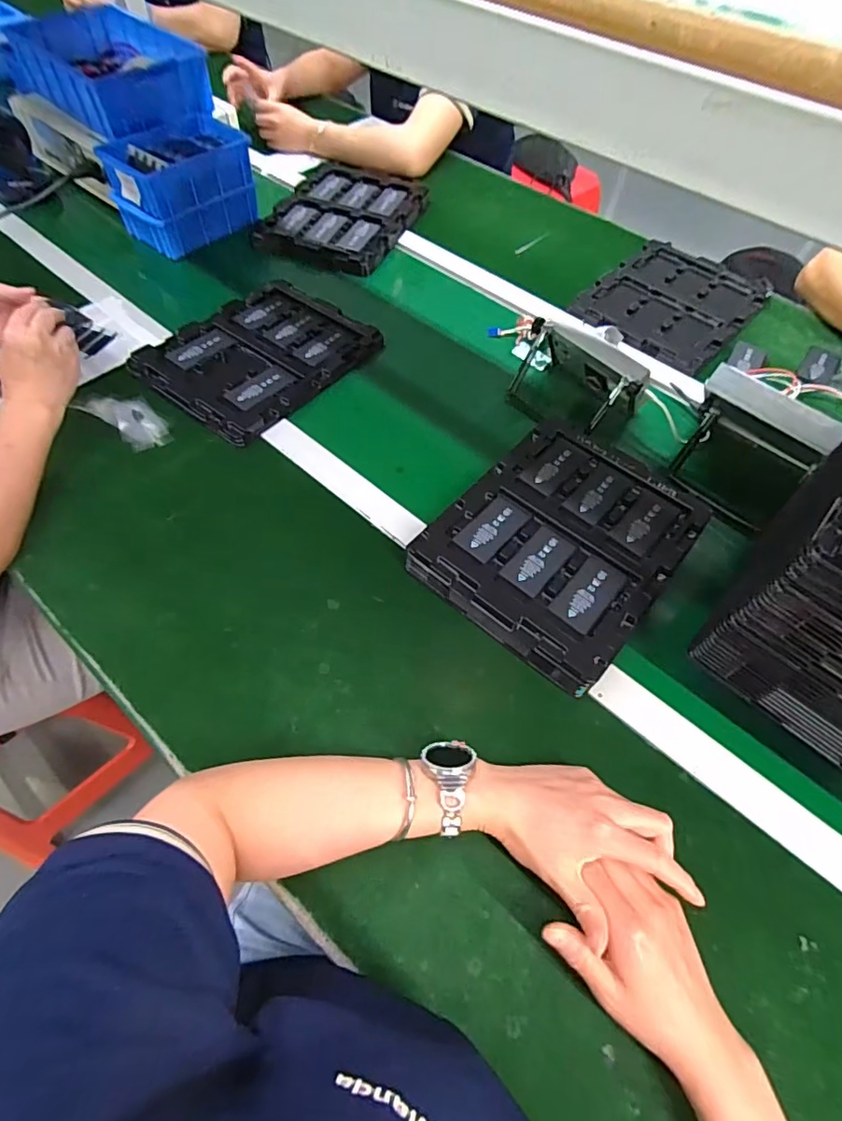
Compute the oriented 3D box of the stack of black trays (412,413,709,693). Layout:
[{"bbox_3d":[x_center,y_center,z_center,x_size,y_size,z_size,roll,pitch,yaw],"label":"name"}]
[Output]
[{"bbox_3d":[0.154,-0.025,0.587,0.220,0.043,0.281,36,62,18],"label":"stack of black trays"}]

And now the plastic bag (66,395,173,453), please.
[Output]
[{"bbox_3d":[-0.354,-0.174,0.664,0.119,0.015,0.064,31,61,15],"label":"plastic bag"}]

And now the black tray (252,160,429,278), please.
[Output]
[{"bbox_3d":[-0.139,-0.602,0.945,0.222,0.022,0.288,21,59,9],"label":"black tray"}]

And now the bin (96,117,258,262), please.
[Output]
[{"bbox_3d":[-0.383,-0.615,0.887,0.224,0.105,0.158,-38,67,-24],"label":"bin"}]

